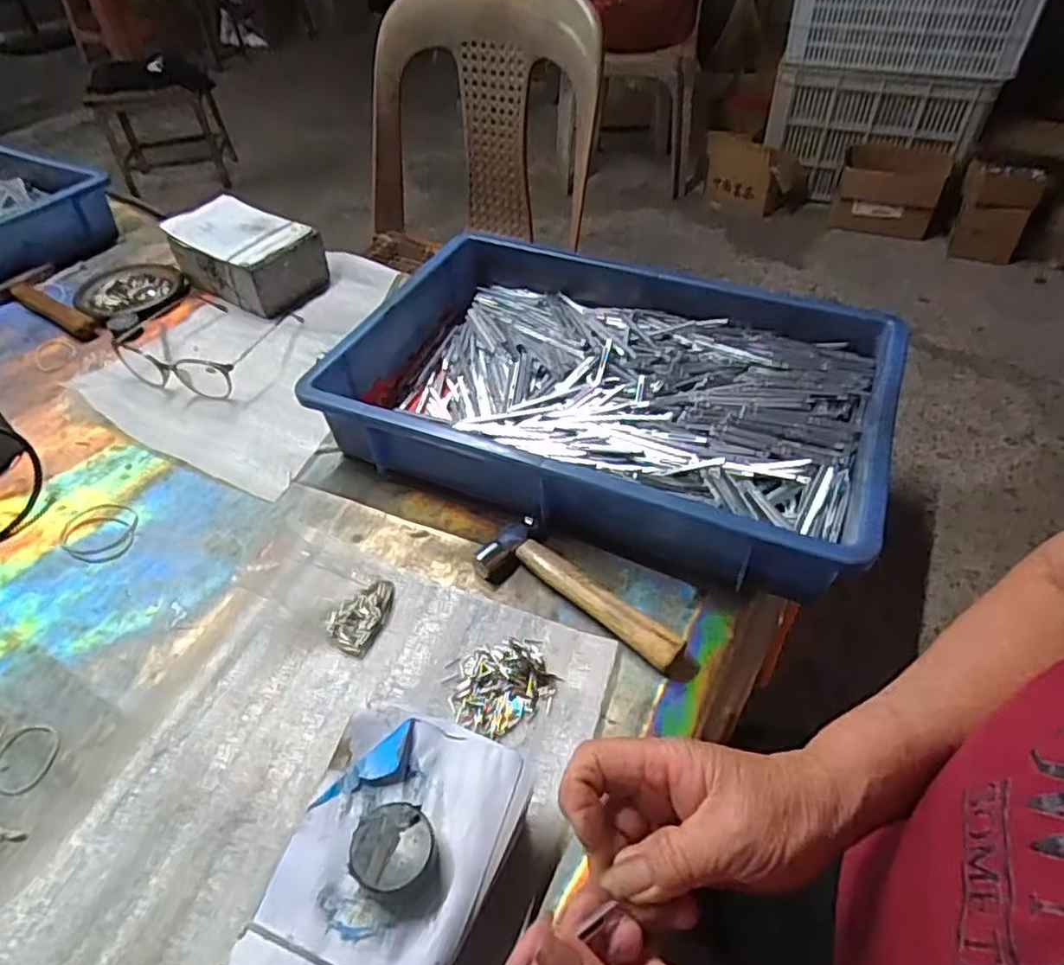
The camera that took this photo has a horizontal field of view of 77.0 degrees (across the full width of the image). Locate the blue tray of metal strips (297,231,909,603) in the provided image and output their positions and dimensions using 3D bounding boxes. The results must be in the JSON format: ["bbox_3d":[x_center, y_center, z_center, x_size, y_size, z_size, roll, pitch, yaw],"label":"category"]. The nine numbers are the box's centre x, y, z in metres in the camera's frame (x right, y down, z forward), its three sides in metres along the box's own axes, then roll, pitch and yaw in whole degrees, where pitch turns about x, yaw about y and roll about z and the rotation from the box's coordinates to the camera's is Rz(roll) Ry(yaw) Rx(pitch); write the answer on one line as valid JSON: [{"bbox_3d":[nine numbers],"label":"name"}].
[{"bbox_3d":[0.066,-0.076,0.573,0.427,0.083,0.279,16,49,17],"label":"blue tray of metal strips"}]

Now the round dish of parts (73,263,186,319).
[{"bbox_3d":[-0.456,-0.220,0.757,0.110,0.013,0.101,-1,46,1],"label":"round dish of parts"}]

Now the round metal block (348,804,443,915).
[{"bbox_3d":[-0.064,0.176,0.313,0.037,0.020,0.043,-23,50,-19],"label":"round metal block"}]

